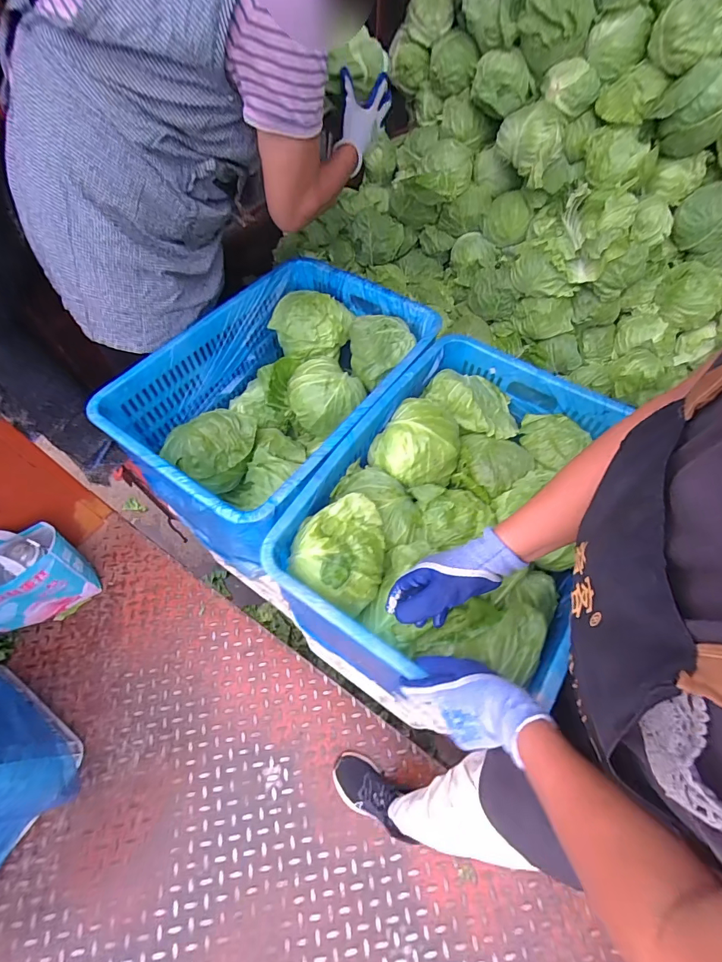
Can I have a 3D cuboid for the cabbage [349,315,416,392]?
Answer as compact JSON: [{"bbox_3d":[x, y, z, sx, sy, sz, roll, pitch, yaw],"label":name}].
[{"bbox_3d":[0.044,-0.277,0.878,0.135,0.105,0.173,-3,61,-4],"label":"cabbage"}]

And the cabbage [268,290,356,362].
[{"bbox_3d":[-0.112,-0.371,0.952,0.171,0.103,0.135,-31,65,-20],"label":"cabbage"}]

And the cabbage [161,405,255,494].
[{"bbox_3d":[-0.318,-0.068,0.895,0.195,0.112,0.129,-29,66,-17],"label":"cabbage"}]

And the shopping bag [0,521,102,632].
[{"bbox_3d":[-0.897,0.261,1.067,0.262,0.303,0.135,-40,69,-22],"label":"shopping bag"}]

